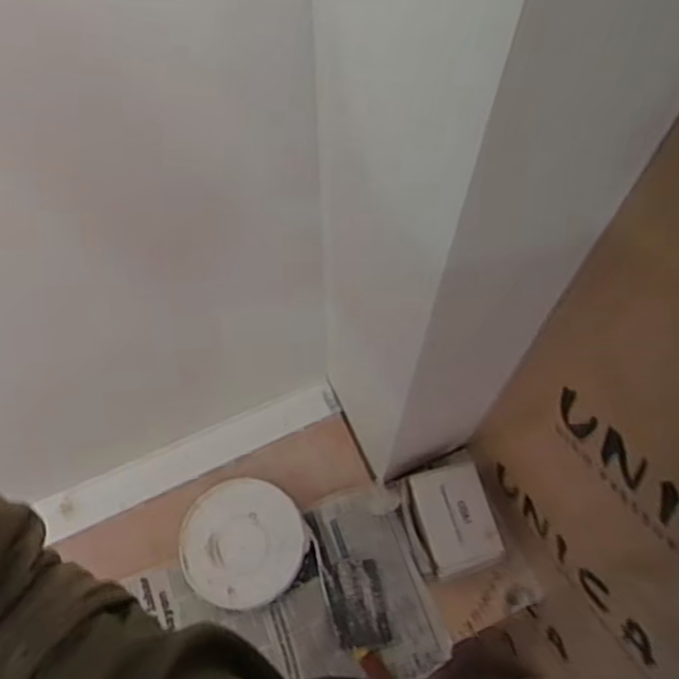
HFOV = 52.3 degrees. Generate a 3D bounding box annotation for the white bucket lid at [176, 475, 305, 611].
[{"bbox_3d":[-0.138,0.291,0.985,0.171,0.015,0.171,0,80,-2],"label":"white bucket lid"}]

